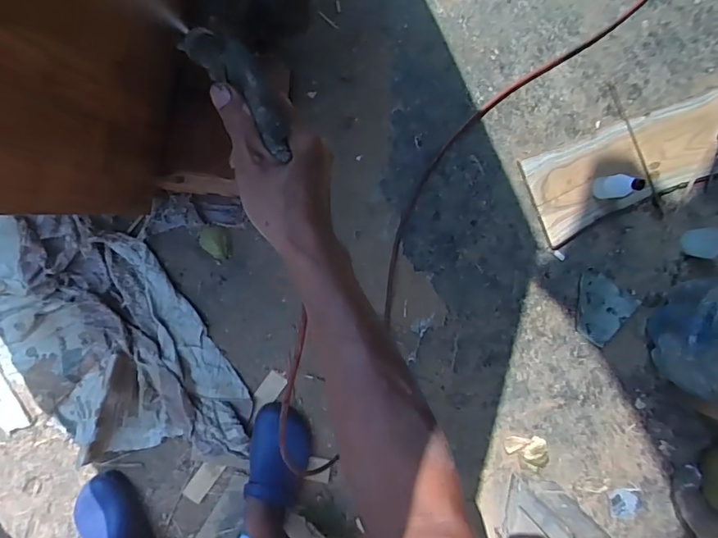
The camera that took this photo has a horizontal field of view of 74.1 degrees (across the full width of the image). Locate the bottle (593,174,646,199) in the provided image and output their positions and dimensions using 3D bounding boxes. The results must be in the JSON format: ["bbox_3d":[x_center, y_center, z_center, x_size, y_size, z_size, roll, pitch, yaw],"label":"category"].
[{"bbox_3d":[0.500,-0.159,0.912,0.037,0.116,0.043,-11,99,-8],"label":"bottle"}]

